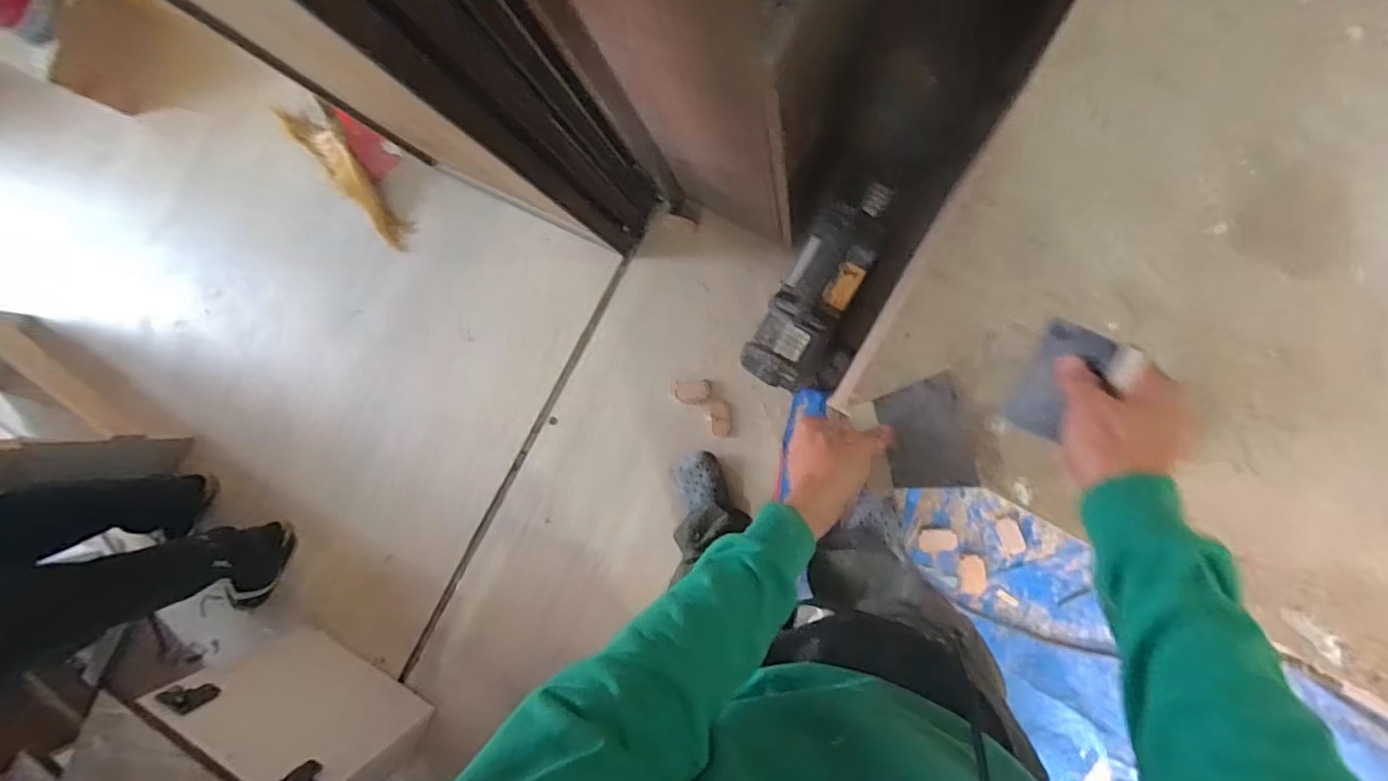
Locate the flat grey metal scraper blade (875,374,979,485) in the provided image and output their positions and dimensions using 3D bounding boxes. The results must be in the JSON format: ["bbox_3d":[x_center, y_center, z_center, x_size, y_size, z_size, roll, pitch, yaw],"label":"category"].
[{"bbox_3d":[0.220,0.042,0.568,0.076,0.006,0.102,-12,86,8],"label":"flat grey metal scraper blade"}]

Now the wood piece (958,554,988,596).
[{"bbox_3d":[0.574,0.380,1.239,0.053,0.007,0.082,-5,88,11],"label":"wood piece"}]

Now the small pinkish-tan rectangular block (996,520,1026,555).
[{"bbox_3d":[0.648,0.298,1.231,0.043,0.006,0.069,-21,85,10],"label":"small pinkish-tan rectangular block"}]

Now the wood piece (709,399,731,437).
[{"bbox_3d":[0.060,0.061,1.354,0.046,0.011,0.082,-1,89,11],"label":"wood piece"}]

